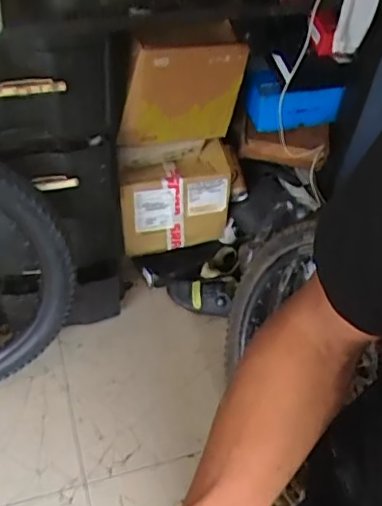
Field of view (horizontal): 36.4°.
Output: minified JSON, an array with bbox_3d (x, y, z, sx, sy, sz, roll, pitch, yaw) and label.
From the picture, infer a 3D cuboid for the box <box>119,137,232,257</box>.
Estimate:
[{"bbox_3d":[-0.044,-0.113,1.484,0.271,0.276,0.088,-9,51,-13],"label":"box"}]

